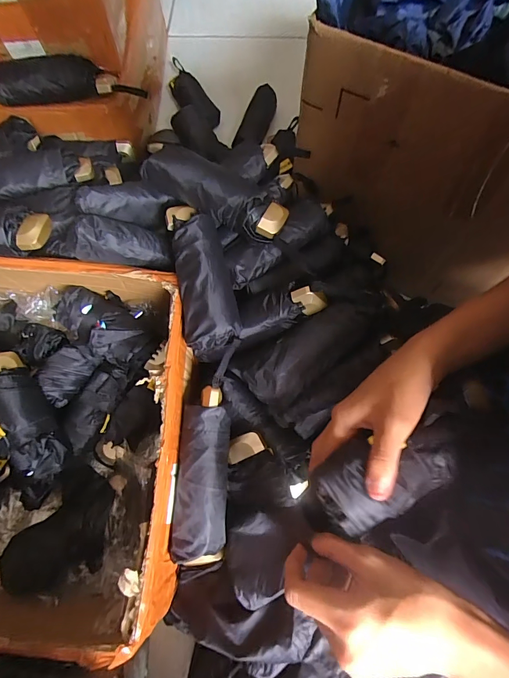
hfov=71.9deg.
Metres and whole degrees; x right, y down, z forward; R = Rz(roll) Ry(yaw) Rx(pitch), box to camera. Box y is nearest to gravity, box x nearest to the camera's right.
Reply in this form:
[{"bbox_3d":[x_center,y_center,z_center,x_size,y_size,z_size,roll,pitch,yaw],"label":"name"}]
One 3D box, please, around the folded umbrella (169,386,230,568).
[{"bbox_3d":[-0.055,0.143,0.371,0.054,0.041,0.175,2,69,1],"label":"folded umbrella"}]

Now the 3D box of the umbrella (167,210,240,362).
[{"bbox_3d":[-0.059,-0.071,0.403,0.060,0.050,0.179,-11,69,-4],"label":"umbrella"}]

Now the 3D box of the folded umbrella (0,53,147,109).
[{"bbox_3d":[-0.276,-0.383,0.520,0.207,0.048,0.063,-10,69,-4],"label":"folded umbrella"}]

